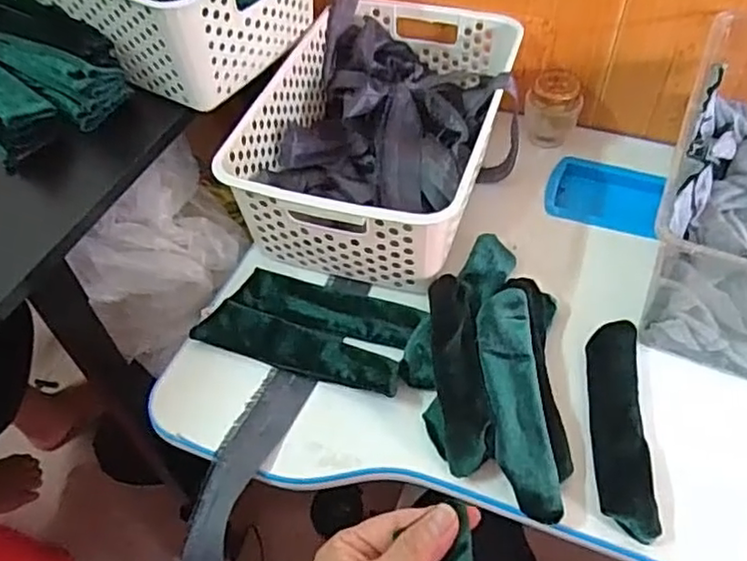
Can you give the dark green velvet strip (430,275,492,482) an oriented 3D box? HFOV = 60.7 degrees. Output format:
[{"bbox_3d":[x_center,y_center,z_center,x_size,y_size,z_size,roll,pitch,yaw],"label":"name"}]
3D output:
[{"bbox_3d":[0.065,0.063,0.495,0.034,0.026,0.170,-3,51,2],"label":"dark green velvet strip"}]

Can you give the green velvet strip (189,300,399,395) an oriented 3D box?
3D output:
[{"bbox_3d":[-0.063,0.055,0.526,0.177,0.019,0.044,15,54,15],"label":"green velvet strip"}]

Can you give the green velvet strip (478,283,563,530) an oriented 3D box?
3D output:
[{"bbox_3d":[0.103,0.084,0.466,0.041,0.011,0.172,-4,55,5],"label":"green velvet strip"}]

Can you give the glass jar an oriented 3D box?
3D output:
[{"bbox_3d":[0.197,-0.187,0.699,0.050,0.075,0.054,-2,52,2],"label":"glass jar"}]

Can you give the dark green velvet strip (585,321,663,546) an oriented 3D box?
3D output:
[{"bbox_3d":[0.181,0.102,0.470,0.038,0.018,0.170,5,52,8],"label":"dark green velvet strip"}]

